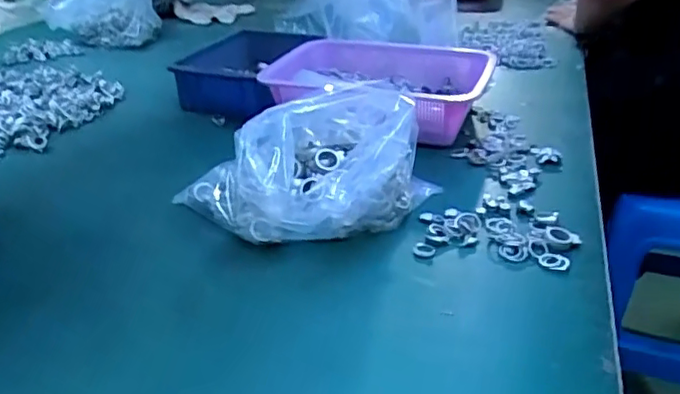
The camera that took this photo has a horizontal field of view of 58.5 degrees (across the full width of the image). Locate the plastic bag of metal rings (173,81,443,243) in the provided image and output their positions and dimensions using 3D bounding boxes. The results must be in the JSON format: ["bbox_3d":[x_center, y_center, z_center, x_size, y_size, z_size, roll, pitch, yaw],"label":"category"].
[{"bbox_3d":[-0.029,-0.038,0.641,0.277,0.116,0.171,-6,30,-13],"label":"plastic bag of metal rings"}]

